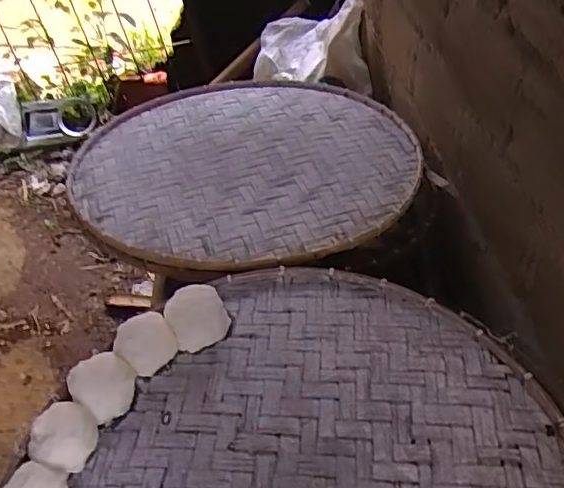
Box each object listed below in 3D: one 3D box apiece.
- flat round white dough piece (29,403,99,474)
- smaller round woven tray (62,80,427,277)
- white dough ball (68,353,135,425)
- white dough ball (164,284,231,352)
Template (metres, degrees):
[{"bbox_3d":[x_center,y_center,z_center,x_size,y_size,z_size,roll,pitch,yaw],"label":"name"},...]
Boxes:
[{"bbox_3d":[-0.285,0.252,0.731,0.075,0.048,0.079,-3,46,3],"label":"flat round white dough piece"},{"bbox_3d":[-0.069,-0.198,1.200,0.698,0.029,0.740,1,38,-1],"label":"smaller round woven tray"},{"bbox_3d":[-0.247,0.194,0.770,0.076,0.051,0.076,25,54,27],"label":"white dough ball"},{"bbox_3d":[-0.125,0.105,0.821,0.084,0.075,0.076,-18,47,-11],"label":"white dough ball"}]

